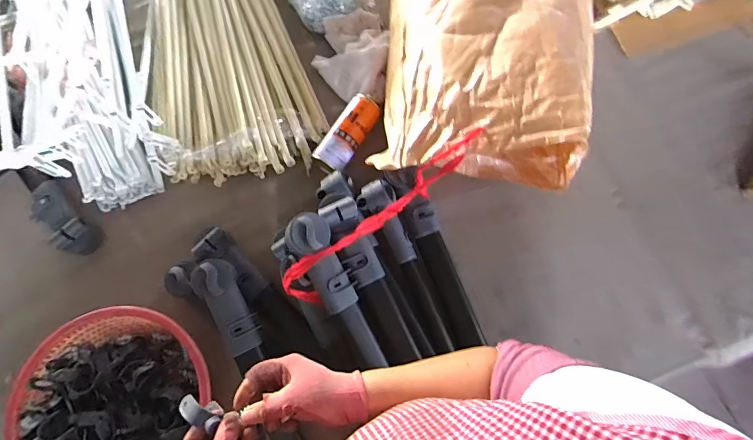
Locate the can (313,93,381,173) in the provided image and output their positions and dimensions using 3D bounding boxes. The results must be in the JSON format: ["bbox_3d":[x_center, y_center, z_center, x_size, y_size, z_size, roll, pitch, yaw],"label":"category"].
[{"bbox_3d":[-0.055,-0.174,0.797,0.069,0.052,0.161,33,78,9],"label":"can"}]

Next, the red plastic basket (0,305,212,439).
[{"bbox_3d":[-0.427,0.292,0.664,0.286,0.101,0.286,0,75,1],"label":"red plastic basket"}]

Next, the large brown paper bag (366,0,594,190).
[{"bbox_3d":[0.193,-0.391,0.743,0.370,0.211,0.636,4,75,2],"label":"large brown paper bag"}]

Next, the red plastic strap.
[{"bbox_3d":[0.014,-0.006,0.665,0.398,0.148,0.081,-39,78,-9],"label":"red plastic strap"}]

